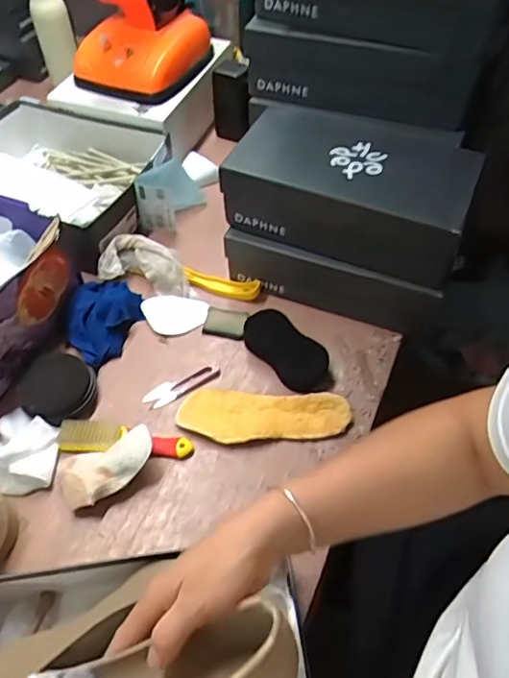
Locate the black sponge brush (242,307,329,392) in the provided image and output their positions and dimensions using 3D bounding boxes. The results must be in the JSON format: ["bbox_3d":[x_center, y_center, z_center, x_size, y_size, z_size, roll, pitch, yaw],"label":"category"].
[{"bbox_3d":[0.038,0.011,0.707,0.056,0.037,0.125,-35,61,-23],"label":"black sponge brush"}]

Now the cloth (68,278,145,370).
[{"bbox_3d":[-0.211,-0.028,0.736,0.090,0.051,0.133,17,55,12],"label":"cloth"}]

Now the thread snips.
[{"bbox_3d":[-0.093,0.058,0.698,0.103,0.007,0.028,-30,59,-20],"label":"thread snips"}]

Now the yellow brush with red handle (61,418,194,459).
[{"bbox_3d":[-0.153,0.120,0.642,0.156,0.021,0.043,5,54,4],"label":"yellow brush with red handle"}]

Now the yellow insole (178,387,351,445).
[{"bbox_3d":[0.012,0.095,0.658,0.203,0.020,0.070,5,54,4],"label":"yellow insole"}]

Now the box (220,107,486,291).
[{"bbox_3d":[0.126,-0.205,0.710,0.297,0.093,0.186,19,56,14],"label":"box"}]

